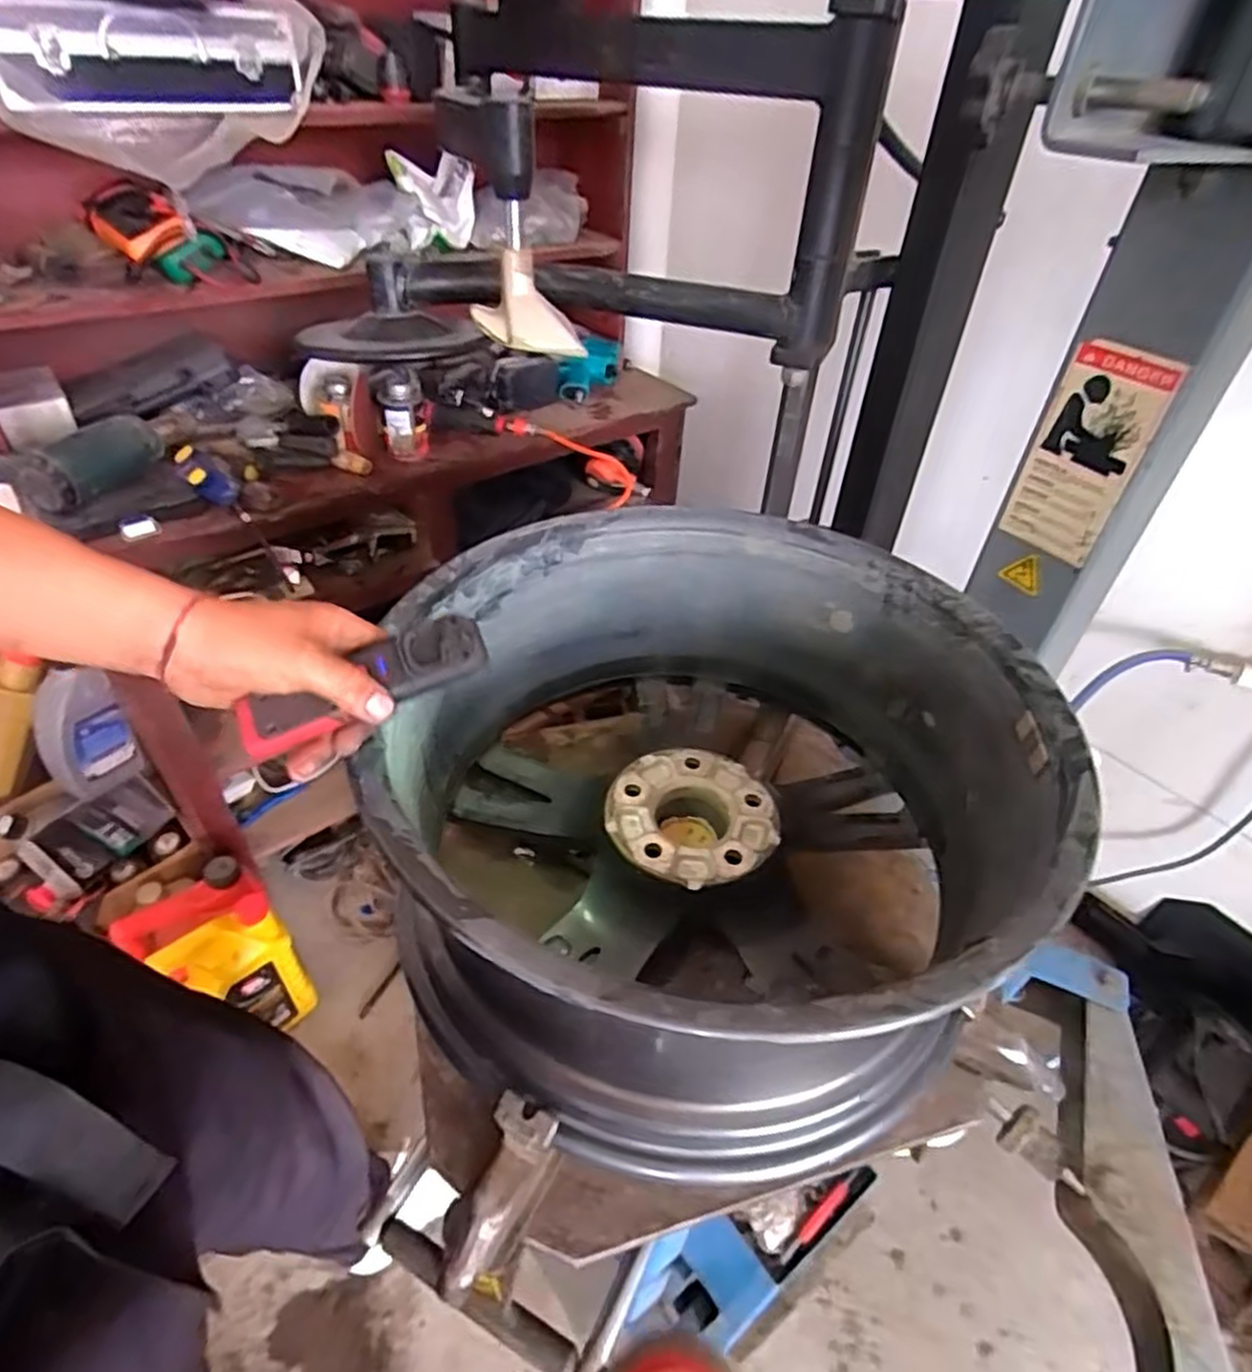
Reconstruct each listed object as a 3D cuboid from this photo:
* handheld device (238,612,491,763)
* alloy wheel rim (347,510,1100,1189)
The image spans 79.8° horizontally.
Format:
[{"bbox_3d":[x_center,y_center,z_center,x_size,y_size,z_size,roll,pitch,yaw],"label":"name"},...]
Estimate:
[{"bbox_3d":[-0.160,0.000,0.463,0.152,0.041,0.030,-25,22,-4],"label":"handheld device"},{"bbox_3d":[0.056,0.088,0.614,0.509,0.240,0.496,-24,50,-29],"label":"alloy wheel rim"}]

